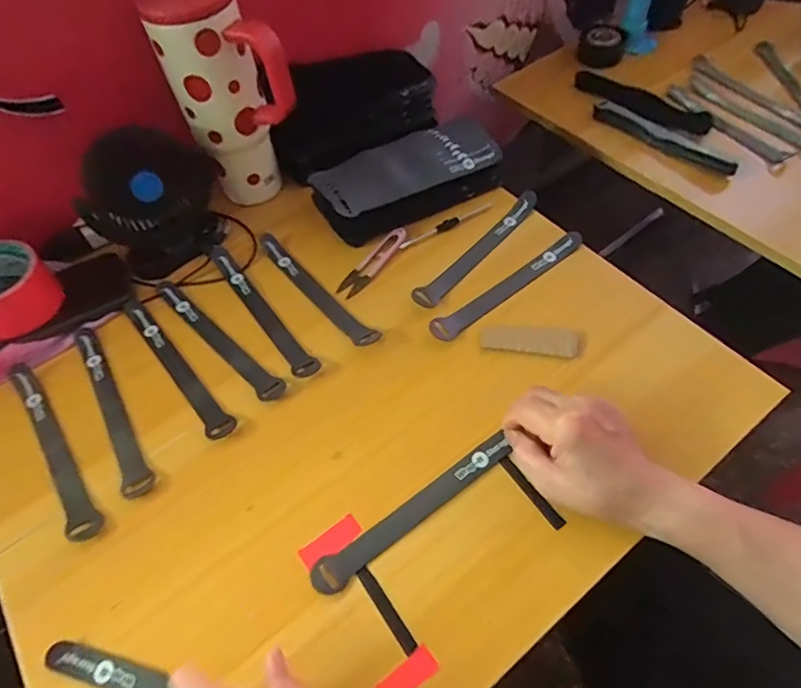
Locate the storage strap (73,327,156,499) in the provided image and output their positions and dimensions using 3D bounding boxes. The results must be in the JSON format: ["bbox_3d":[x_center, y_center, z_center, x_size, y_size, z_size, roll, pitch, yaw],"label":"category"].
[{"bbox_3d":[-0.264,0.055,0.470,0.025,0.006,0.196,-32,61,-16],"label":"storage strap"}]

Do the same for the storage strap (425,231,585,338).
[{"bbox_3d":[0.110,-0.062,0.513,0.194,0.009,0.024,-35,61,-17],"label":"storage strap"}]

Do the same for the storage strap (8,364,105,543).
[{"bbox_3d":[-0.299,0.087,0.445,0.023,0.014,0.188,-34,61,-17],"label":"storage strap"}]

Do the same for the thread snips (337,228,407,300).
[{"bbox_3d":[-0.027,-0.086,0.543,0.025,0.011,0.100,33,65,22],"label":"thread snips"}]

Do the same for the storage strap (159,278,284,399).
[{"bbox_3d":[-0.178,-0.009,0.503,0.023,0.005,0.194,-41,63,-20],"label":"storage strap"}]

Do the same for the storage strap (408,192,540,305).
[{"bbox_3d":[0.083,-0.101,0.543,0.026,0.010,0.191,37,66,24],"label":"storage strap"}]

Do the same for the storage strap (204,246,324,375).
[{"bbox_3d":[-0.142,-0.038,0.521,0.022,0.010,0.200,-33,61,-16],"label":"storage strap"}]

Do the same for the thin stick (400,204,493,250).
[{"bbox_3d":[0.051,-0.130,0.567,0.113,0.004,0.009,-25,59,-12],"label":"thin stick"}]

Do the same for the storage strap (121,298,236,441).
[{"bbox_3d":[-0.216,0.018,0.490,0.024,0.006,0.197,-39,63,-19],"label":"storage strap"}]

